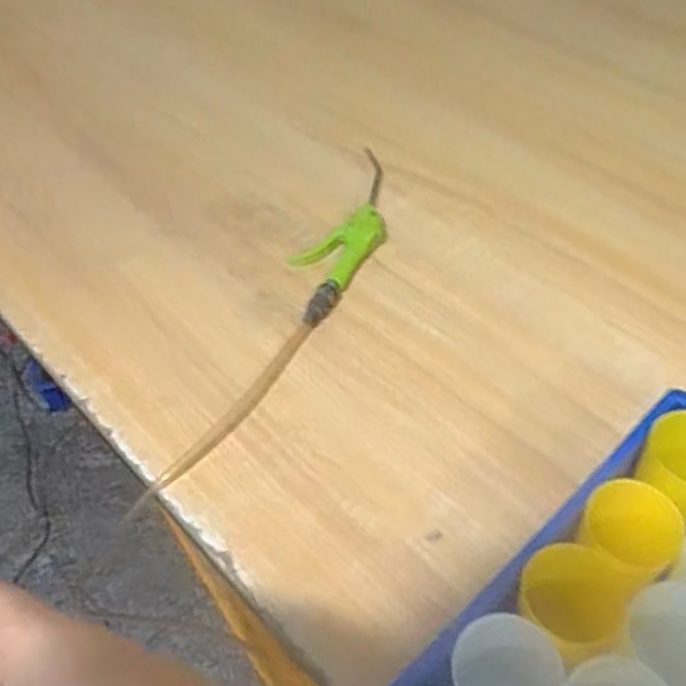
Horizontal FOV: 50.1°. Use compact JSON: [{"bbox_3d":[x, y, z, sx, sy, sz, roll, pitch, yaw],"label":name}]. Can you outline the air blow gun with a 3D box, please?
[{"bbox_3d":[0.006,-0.134,0.829,0.089,0.027,0.283,22,54,19],"label":"air blow gun"}]

